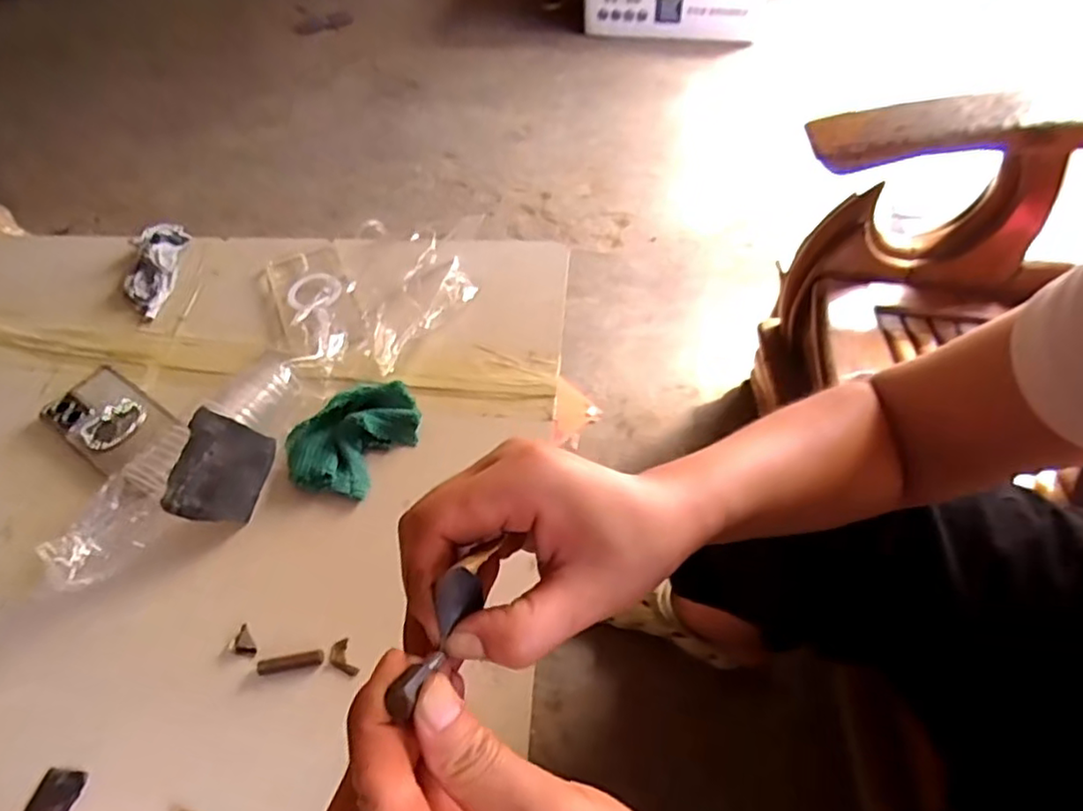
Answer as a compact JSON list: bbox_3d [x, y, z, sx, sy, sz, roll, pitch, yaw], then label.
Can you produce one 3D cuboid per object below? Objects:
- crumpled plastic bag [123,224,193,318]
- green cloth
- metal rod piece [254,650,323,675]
[{"bbox_3d":[-0.442,-0.159,0.719,0.047,0.023,0.137,-5,53,0],"label":"crumpled plastic bag"},{"bbox_3d":[-0.163,0.031,0.556,0.119,0.035,0.083,-30,57,-18],"label":"green cloth"},{"bbox_3d":[-0.183,0.187,0.459,0.047,0.008,0.010,-11,53,-5],"label":"metal rod piece"}]

